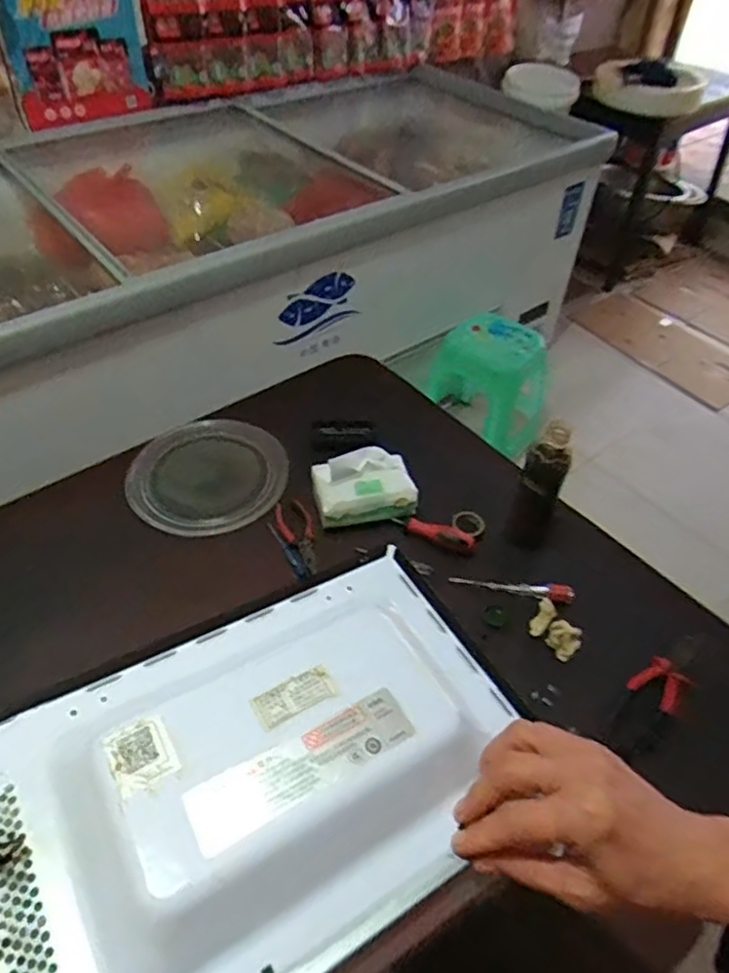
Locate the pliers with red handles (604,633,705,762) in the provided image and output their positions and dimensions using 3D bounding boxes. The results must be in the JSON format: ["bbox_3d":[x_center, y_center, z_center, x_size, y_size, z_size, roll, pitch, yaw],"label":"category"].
[{"bbox_3d":[0.357,0.241,0.756,0.059,0.018,0.178,35,55,26],"label":"pliers with red handles"}]

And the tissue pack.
[{"bbox_3d":[0.000,-0.003,0.911,0.139,0.071,0.093,-9,48,-11],"label":"tissue pack"}]

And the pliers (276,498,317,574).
[{"bbox_3d":[-0.089,0.069,0.899,0.047,0.011,0.137,-16,50,-18],"label":"pliers"}]

